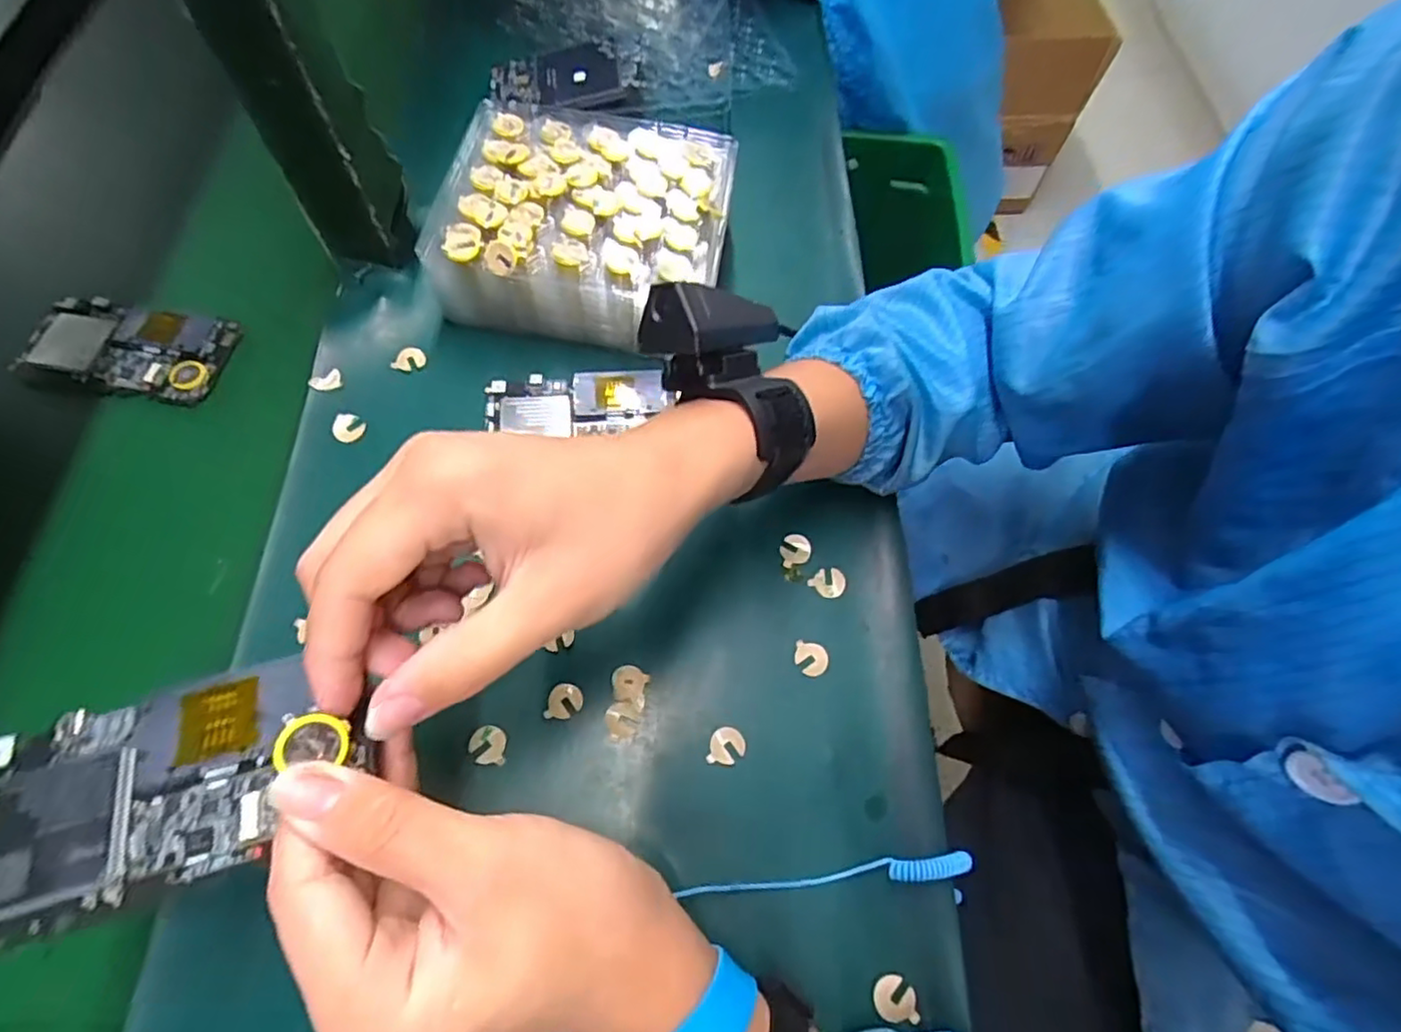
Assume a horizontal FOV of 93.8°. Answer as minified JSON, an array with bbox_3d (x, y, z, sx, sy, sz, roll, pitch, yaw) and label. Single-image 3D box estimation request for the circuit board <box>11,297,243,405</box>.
[{"bbox_3d":[-0.369,-0.109,0.424,0.124,0.009,0.065,12,65,4],"label":"circuit board"}]

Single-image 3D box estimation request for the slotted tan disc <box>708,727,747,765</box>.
[{"bbox_3d":[0.014,0.117,0.332,0.017,0.004,0.019,12,65,5],"label":"slotted tan disc"}]

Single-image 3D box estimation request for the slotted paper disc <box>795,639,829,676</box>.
[{"bbox_3d":[0.060,0.077,0.353,0.018,0.004,0.017,0,65,-1],"label":"slotted paper disc"}]

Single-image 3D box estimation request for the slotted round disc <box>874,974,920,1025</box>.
[{"bbox_3d":[0.087,0.214,0.291,0.019,0.004,0.017,2,65,0],"label":"slotted round disc"}]

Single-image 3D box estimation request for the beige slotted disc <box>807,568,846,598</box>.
[{"bbox_3d":[0.073,0.037,0.372,0.018,0.004,0.018,0,65,-1],"label":"beige slotted disc"}]

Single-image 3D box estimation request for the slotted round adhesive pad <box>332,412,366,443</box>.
[{"bbox_3d":[-0.212,-0.053,0.395,0.016,0.008,0.017,0,65,-1],"label":"slotted round adhesive pad"}]

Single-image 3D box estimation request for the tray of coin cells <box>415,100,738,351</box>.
[{"bbox_3d":[-0.071,-0.189,0.429,0.171,0.065,0.145,6,65,2],"label":"tray of coin cells"}]

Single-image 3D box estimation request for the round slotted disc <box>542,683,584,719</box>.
[{"bbox_3d":[-0.070,0.095,0.336,0.017,0.004,0.018,0,65,-1],"label":"round slotted disc"}]

